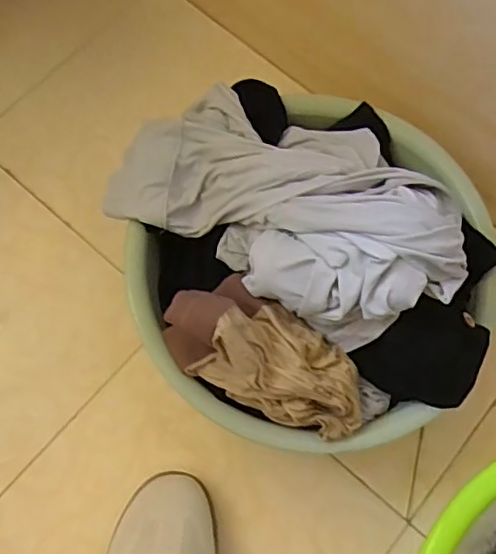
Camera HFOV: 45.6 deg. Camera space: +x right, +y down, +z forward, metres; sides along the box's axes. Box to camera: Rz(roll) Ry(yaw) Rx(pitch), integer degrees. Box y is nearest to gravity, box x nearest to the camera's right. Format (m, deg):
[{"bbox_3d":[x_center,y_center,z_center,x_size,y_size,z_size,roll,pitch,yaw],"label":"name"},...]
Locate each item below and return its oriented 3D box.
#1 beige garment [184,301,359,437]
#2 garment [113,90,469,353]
[{"bbox_3d":[0.031,0.068,0.430,0.127,0.063,0.080,34,76,9],"label":"beige garment"},{"bbox_3d":[0.045,-0.068,0.485,0.285,0.093,0.193,30,73,31],"label":"garment"}]

